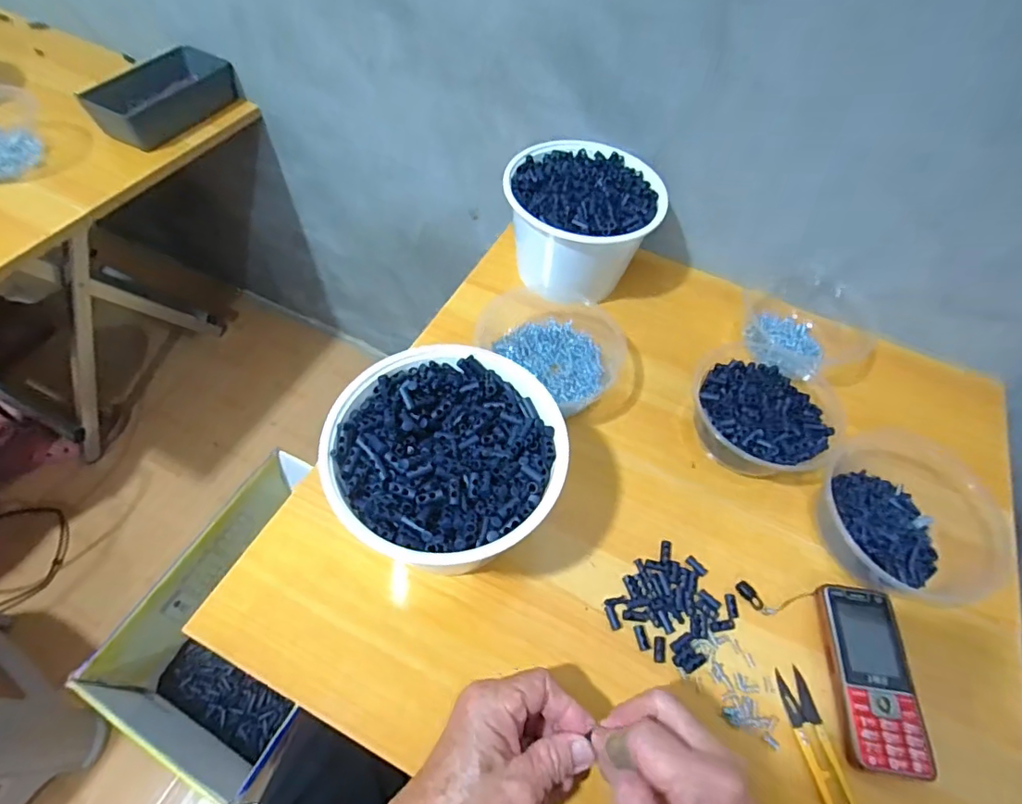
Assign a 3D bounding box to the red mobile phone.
[{"bbox_3d":[0.272,0.206,0.402,0.058,0.021,0.125,10,57,2],"label":"red mobile phone"}]

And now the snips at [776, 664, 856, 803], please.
[{"bbox_3d":[0.220,0.248,0.374,0.024,0.011,0.105,-4,58,-8],"label":"snips"}]

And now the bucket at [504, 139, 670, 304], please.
[{"bbox_3d":[0.075,-0.194,0.597,0.159,0.117,0.143,15,57,5],"label":"bucket"}]

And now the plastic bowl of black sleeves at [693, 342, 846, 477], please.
[{"bbox_3d":[0.242,0.006,0.510,0.132,0.056,0.158,37,61,17],"label":"plastic bowl of black sleeves"}]

